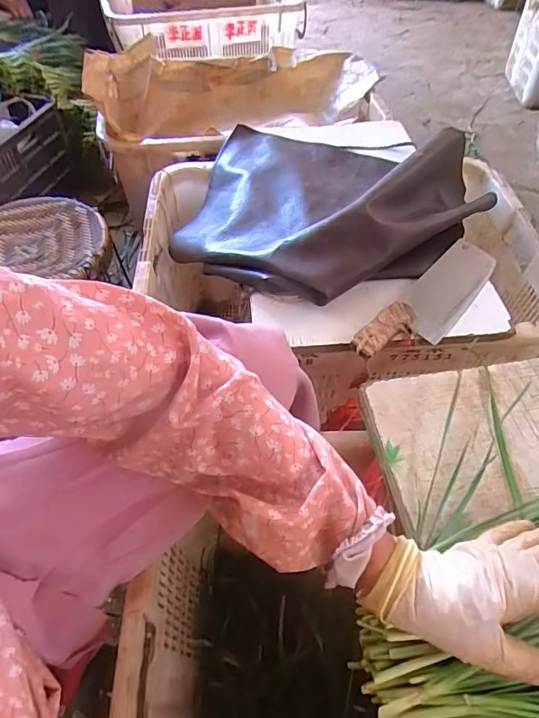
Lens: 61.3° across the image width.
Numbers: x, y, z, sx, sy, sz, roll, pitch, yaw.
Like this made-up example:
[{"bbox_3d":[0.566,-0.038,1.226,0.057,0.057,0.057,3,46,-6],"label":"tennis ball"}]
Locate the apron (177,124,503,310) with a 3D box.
[{"bbox_3d":[0.072,-0.292,0.768,0.468,0.114,0.470,0,52,-1],"label":"apron"}]

